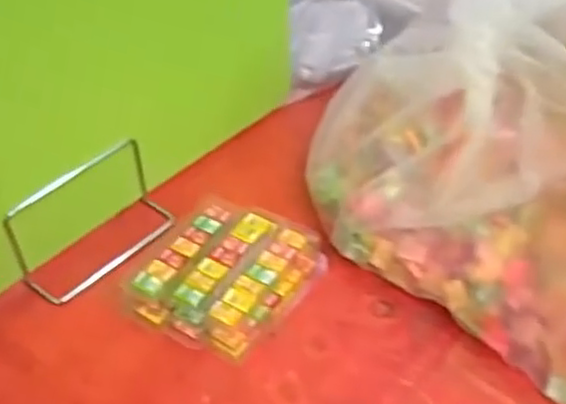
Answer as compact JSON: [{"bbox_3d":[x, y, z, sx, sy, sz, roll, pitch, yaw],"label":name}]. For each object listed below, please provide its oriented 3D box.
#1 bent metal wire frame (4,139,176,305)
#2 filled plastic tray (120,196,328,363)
[{"bbox_3d":[-0.176,0.015,0.654,0.066,0.079,0.153,32,53,31],"label":"bent metal wire frame"},{"bbox_3d":[-0.052,0.062,0.636,0.138,0.035,0.148,22,48,24],"label":"filled plastic tray"}]

